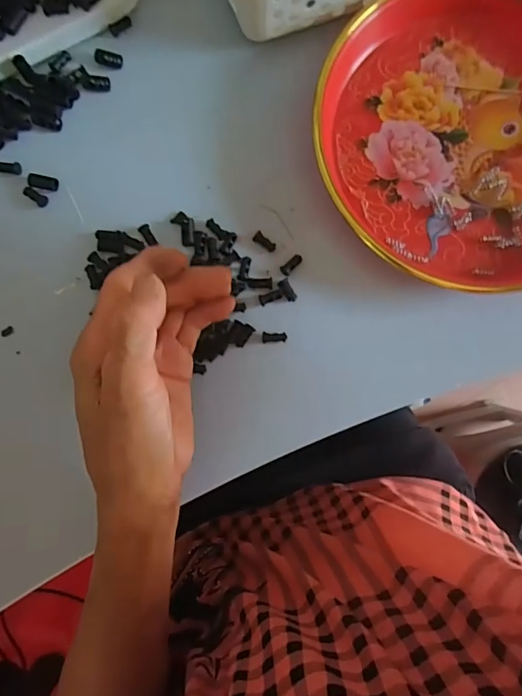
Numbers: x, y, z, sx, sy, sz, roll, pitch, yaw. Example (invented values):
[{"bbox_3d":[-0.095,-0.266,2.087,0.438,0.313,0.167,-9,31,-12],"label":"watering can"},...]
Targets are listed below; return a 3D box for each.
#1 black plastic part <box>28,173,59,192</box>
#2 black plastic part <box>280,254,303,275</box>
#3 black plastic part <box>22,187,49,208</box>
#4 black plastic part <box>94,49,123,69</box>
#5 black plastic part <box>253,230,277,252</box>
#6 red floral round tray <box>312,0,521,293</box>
[{"bbox_3d":[-0.147,-0.112,0.300,0.018,0.006,0.010,11,85,-1],"label":"black plastic part"},{"bbox_3d":[0.021,-0.058,0.307,0.008,0.004,0.019,42,85,2],"label":"black plastic part"},{"bbox_3d":[-0.152,-0.103,0.300,0.018,0.004,0.008,39,85,1],"label":"black plastic part"},{"bbox_3d":[-0.107,-0.204,0.314,0.018,0.005,0.009,8,85,-2],"label":"black plastic part"},{"bbox_3d":[0.003,-0.073,0.307,0.016,0.004,0.008,37,85,1],"label":"black plastic part"},{"bbox_3d":[0.152,-0.152,0.309,0.211,0.030,0.216,0,85,-2],"label":"red floral round tray"}]

